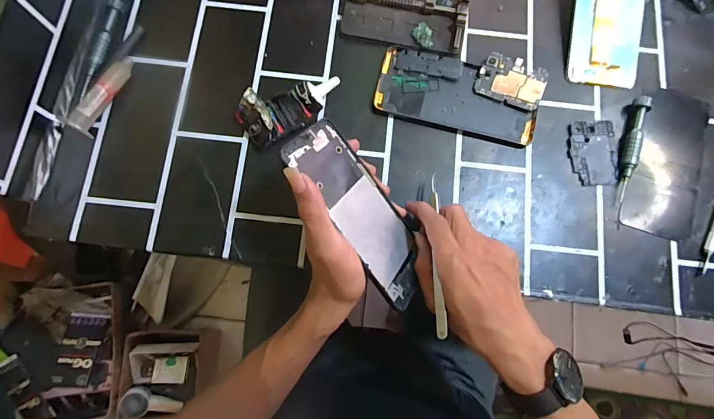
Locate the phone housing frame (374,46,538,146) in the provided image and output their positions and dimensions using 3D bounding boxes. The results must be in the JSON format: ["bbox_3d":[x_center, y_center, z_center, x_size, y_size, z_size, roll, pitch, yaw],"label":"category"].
[{"bbox_3d":[0.103,-0.118,0.410,0.163,0.005,0.070,14,78,2],"label":"phone housing frame"}]

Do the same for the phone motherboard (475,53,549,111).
[{"bbox_3d":[0.160,-0.132,0.409,0.065,0.010,0.045,21,79,3],"label":"phone motherboard"}]

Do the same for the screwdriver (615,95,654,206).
[{"bbox_3d":[0.273,-0.061,0.395,0.014,0.017,0.114,19,79,3],"label":"screwdriver"}]

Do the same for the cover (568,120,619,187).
[{"bbox_3d":[0.238,-0.057,0.400,0.046,0.004,0.067,3,78,-1],"label":"cover"}]

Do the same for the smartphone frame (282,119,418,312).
[{"bbox_3d":[0.005,0.001,0.329,0.158,0.004,0.070,54,44,-11],"label":"smartphone frame"}]

